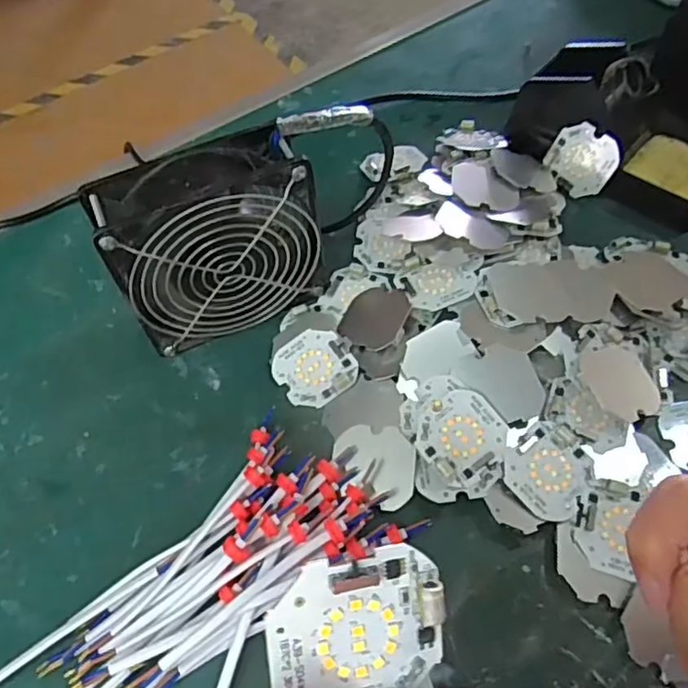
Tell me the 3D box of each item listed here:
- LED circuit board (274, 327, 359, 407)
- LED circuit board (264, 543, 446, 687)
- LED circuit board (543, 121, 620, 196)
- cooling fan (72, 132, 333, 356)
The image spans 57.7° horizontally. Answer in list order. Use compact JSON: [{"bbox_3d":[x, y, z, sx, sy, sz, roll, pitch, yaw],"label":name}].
[{"bbox_3d":[-0.018,0.014,0.389,0.046,0.009,0.046,-31,60,-14],"label":"LED circuit board"},{"bbox_3d":[0.004,0.078,0.164,0.046,0.007,0.043,-8,99,-13],"label":"LED circuit board"},{"bbox_3d":[0.170,-0.133,0.447,0.004,0.045,0.047,-28,67,-42],"label":"LED circuit board"},{"bbox_3d":[-0.074,-0.057,0.375,0.116,0.117,0.043,-23,58,-10],"label":"cooling fan"}]

